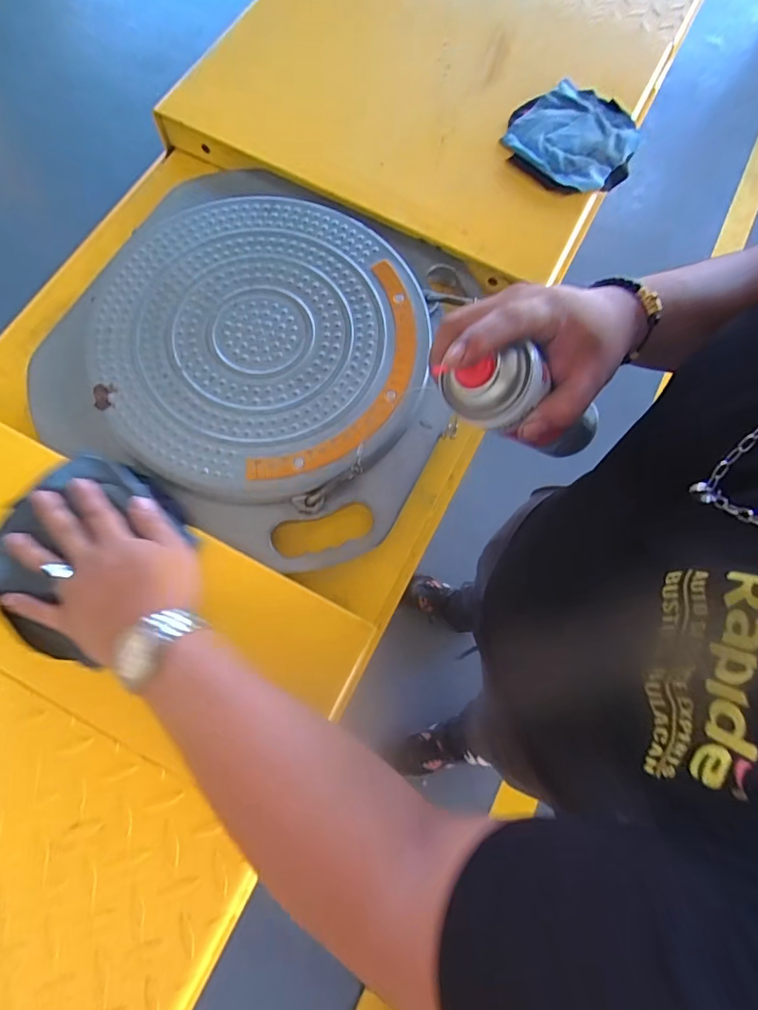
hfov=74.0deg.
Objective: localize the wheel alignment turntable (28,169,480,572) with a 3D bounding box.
[{"bbox_3d":[-0.107,-0.156,0.518,0.382,0.053,0.388,26,75,5],"label":"wheel alignment turntable"}]

